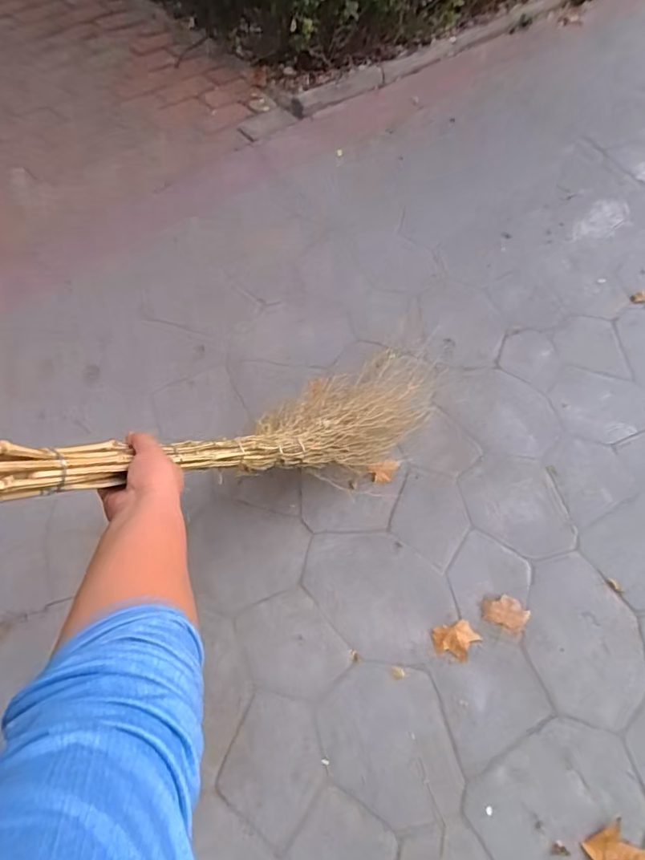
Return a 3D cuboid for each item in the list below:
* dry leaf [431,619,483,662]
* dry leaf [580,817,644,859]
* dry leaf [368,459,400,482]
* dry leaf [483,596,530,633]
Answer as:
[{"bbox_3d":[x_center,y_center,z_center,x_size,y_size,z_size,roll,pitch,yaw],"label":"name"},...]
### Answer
[{"bbox_3d":[0.300,0.472,1.188,0.107,0.005,0.080,-9,57,-14],"label":"dry leaf"},{"bbox_3d":[0.575,0.813,1.018,0.117,0.036,0.086,-16,59,-18],"label":"dry leaf"},{"bbox_3d":[0.164,0.107,1.381,0.085,0.027,0.050,-13,58,-15],"label":"dry leaf"},{"bbox_3d":[0.426,0.425,1.243,0.105,0.010,0.074,19,55,5],"label":"dry leaf"}]

